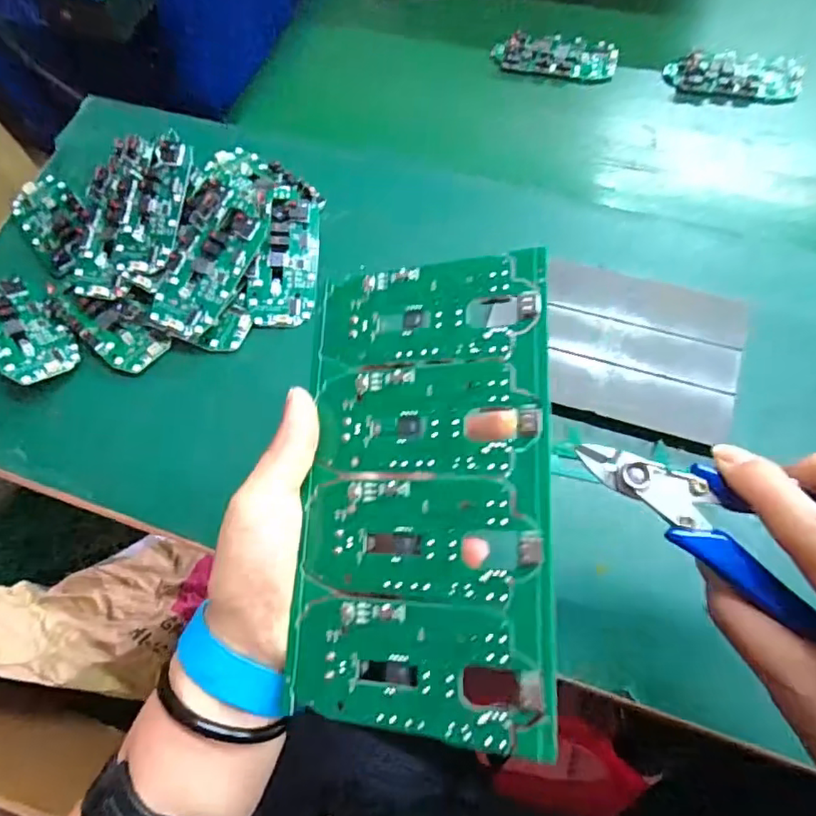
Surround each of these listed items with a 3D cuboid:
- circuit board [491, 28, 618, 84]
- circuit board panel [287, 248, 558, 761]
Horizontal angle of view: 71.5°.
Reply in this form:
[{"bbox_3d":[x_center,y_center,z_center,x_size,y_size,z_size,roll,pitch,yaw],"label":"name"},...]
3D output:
[{"bbox_3d":[0.120,-0.289,0.460,0.097,0.012,0.044,12,69,8],"label":"circuit board"},{"bbox_3d":[0.005,0.028,0.231,0.103,0.004,0.187,-3,75,22],"label":"circuit board panel"}]

